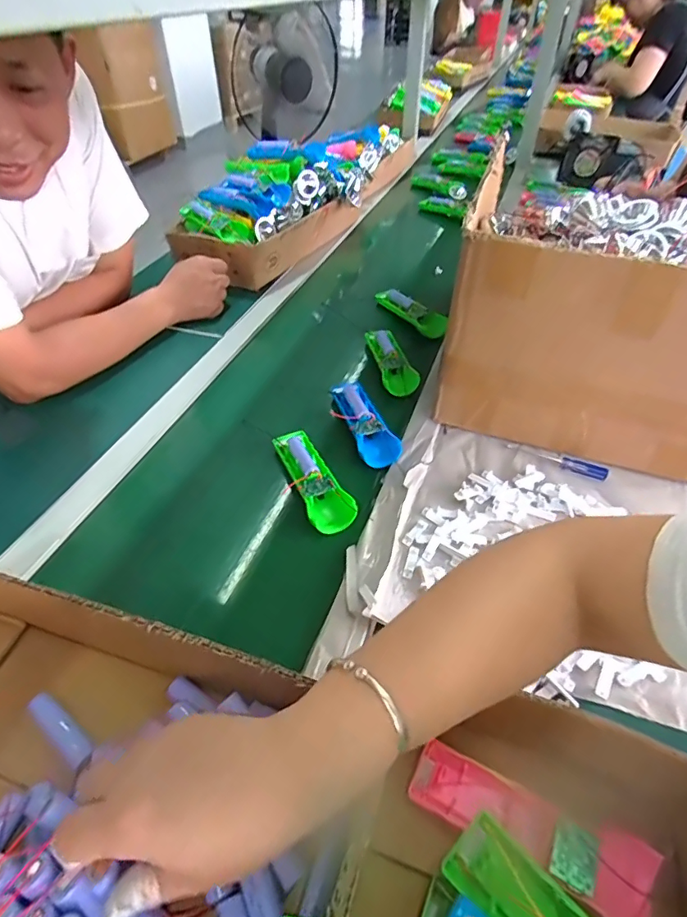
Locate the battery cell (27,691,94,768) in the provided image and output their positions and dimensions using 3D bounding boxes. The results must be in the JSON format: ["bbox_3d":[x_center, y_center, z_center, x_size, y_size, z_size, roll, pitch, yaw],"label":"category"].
[{"bbox_3d":[-0.212,0.205,0.370,0.066,0.018,0.018,32,54,26],"label":"battery cell"}]

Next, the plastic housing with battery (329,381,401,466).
[{"bbox_3d":[0.027,-0.054,0.657,0.047,0.018,0.164,-14,49,-14],"label":"plastic housing with battery"}]

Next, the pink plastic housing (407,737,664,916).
[{"bbox_3d":[0.123,0.247,0.333,0.151,0.028,0.049,24,51,20],"label":"pink plastic housing"}]

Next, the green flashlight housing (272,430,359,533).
[{"bbox_3d":[-0.037,0.021,0.582,0.048,0.022,0.164,-18,50,-17],"label":"green flashlight housing"}]

